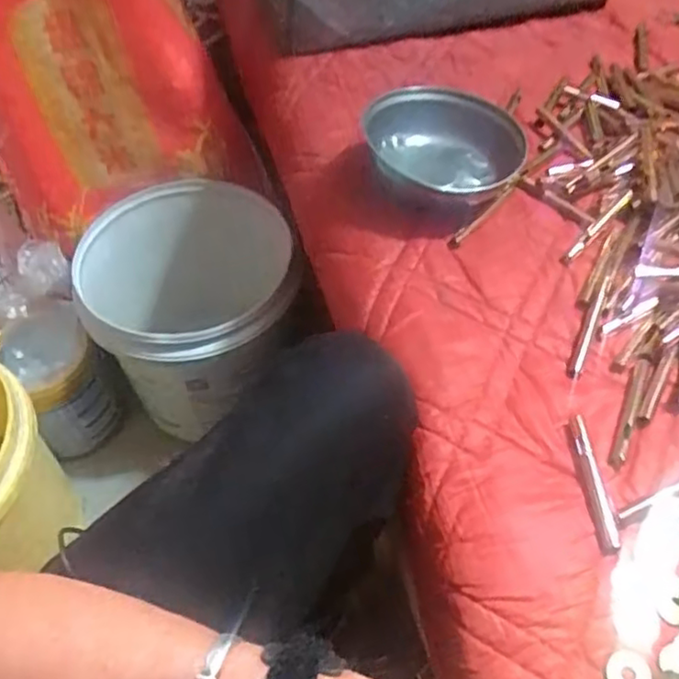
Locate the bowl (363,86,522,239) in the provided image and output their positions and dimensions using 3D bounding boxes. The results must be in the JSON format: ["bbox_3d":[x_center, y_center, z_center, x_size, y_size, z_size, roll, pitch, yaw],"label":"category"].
[{"bbox_3d":[0.097,-0.160,0.571,0.135,0.059,0.150,-6,53,-2],"label":"bowl"}]

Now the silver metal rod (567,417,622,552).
[{"bbox_3d":[0.161,0.089,0.418,0.012,0.013,0.093,-2,53,1],"label":"silver metal rod"}]

